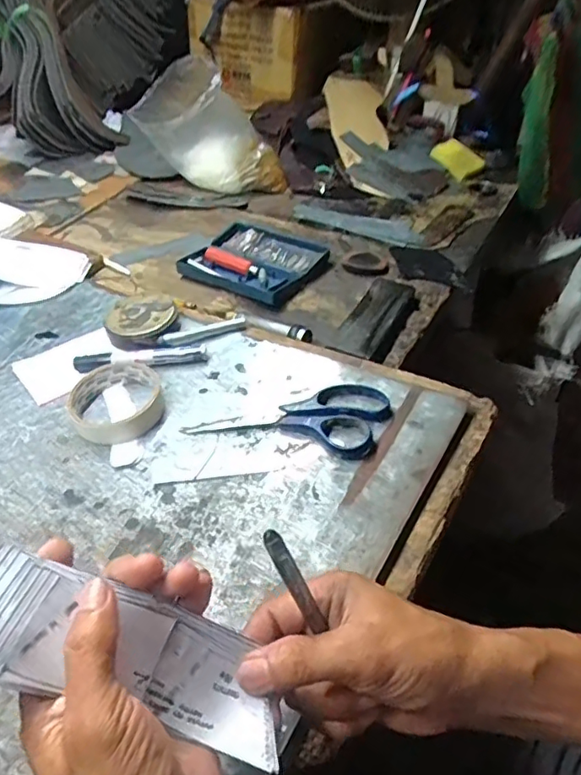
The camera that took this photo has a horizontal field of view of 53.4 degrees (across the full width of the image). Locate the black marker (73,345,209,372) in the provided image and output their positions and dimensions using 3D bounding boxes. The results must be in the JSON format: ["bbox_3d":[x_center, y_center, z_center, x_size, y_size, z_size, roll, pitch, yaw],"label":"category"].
[{"bbox_3d":[-0.150,-0.028,0.576,0.130,0.011,0.022,-5,42,-2],"label":"black marker"}]

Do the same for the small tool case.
[{"bbox_3d":[-0.045,-0.163,0.742,0.156,0.019,0.137,23,48,26],"label":"small tool case"}]

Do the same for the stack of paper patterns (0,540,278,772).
[{"bbox_3d":[-0.074,0.124,0.264,0.154,0.014,0.055,30,40,-18],"label":"stack of paper patterns"}]

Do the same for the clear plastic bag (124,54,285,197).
[{"bbox_3d":[-0.127,-0.380,0.876,0.221,0.178,0.087,-1,43,3],"label":"clear plastic bag"}]

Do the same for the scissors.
[{"bbox_3d":[0.000,0.020,0.508,0.168,0.019,0.077,10,44,15],"label":"scissors"}]

